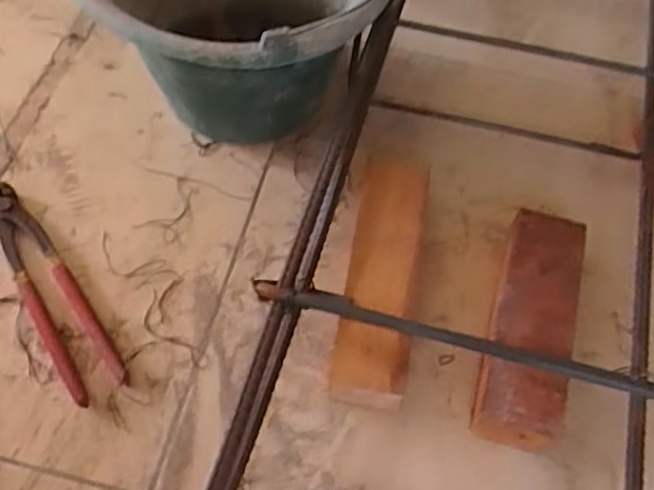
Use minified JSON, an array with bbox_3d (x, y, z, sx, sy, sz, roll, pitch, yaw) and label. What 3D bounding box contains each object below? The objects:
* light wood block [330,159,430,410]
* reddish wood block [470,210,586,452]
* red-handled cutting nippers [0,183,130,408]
[{"bbox_3d":[0.045,0.021,0.562,0.063,0.044,0.232,10,58,3],"label":"light wood block"},{"bbox_3d":[0.165,0.067,0.540,0.063,0.047,0.193,17,59,8],"label":"reddish wood block"},{"bbox_3d":[-0.233,0.032,0.543,0.045,0.016,0.217,-30,64,-20],"label":"red-handled cutting nippers"}]

